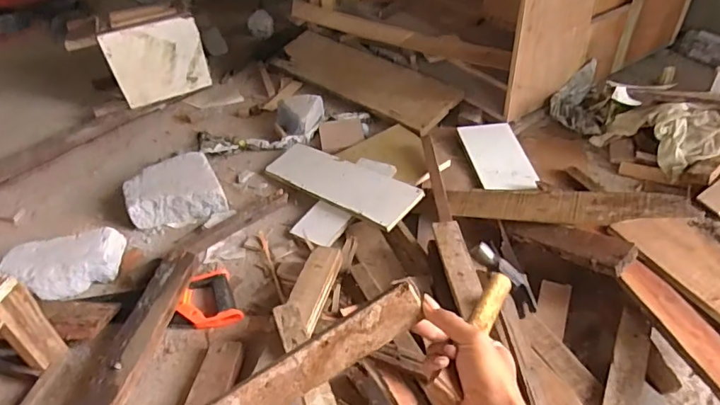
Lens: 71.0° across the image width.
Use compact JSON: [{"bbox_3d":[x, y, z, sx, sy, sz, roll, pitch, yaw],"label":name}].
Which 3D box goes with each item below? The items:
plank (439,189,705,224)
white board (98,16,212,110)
[{"bbox_3d":[0.388,0.007,0.985,0.437,0.020,0.089,1,43,27],"label":"plank"},{"bbox_3d":[-0.577,-0.402,1.454,0.250,0.206,0.024,-23,36,-21],"label":"white board"}]

